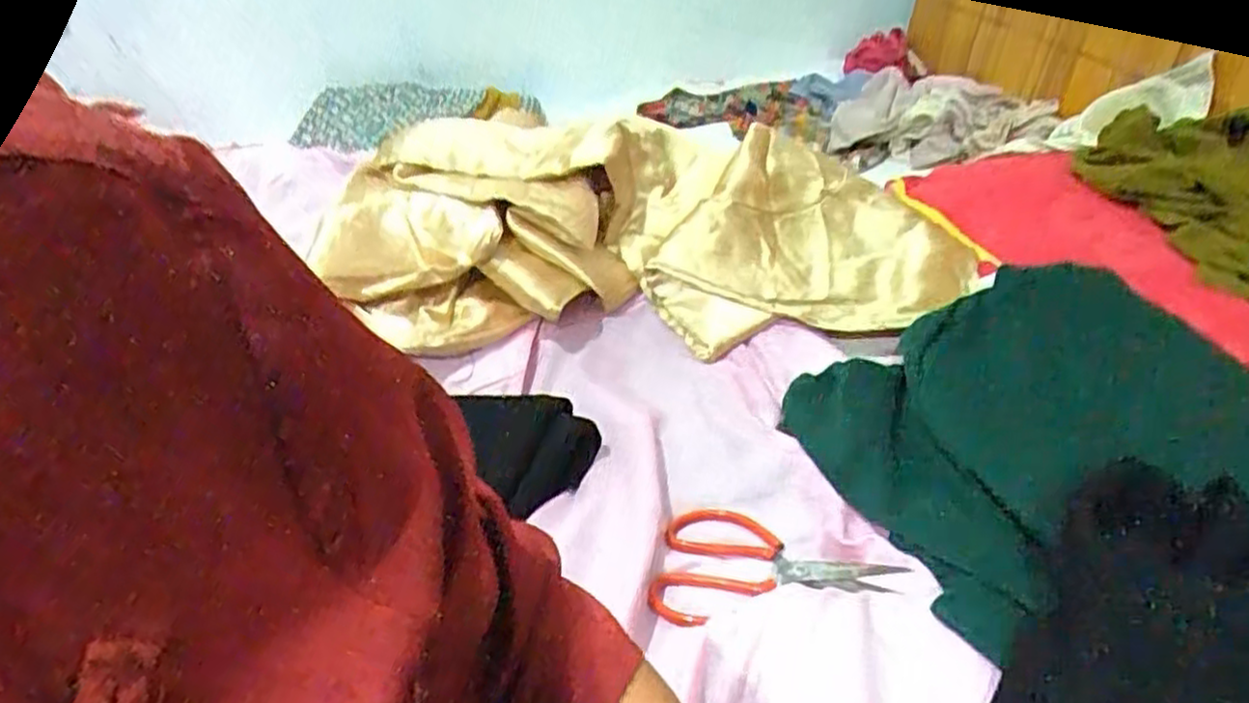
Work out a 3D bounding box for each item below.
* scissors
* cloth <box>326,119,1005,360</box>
[{"bbox_3d":[0.119,0.180,0.606,0.188,0.017,0.123,6,37,16],"label":"scissors"},{"bbox_3d":[0.027,-0.133,0.913,0.673,0.250,0.231,2,36,11],"label":"cloth"}]

